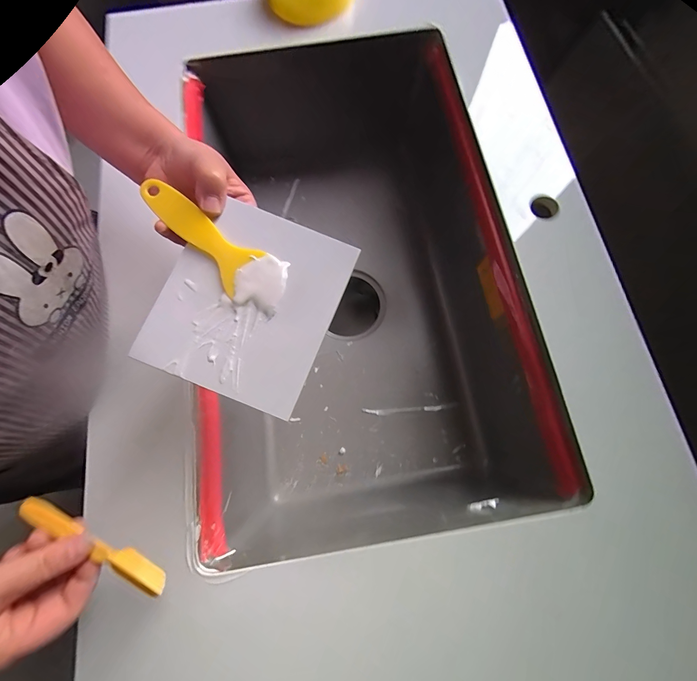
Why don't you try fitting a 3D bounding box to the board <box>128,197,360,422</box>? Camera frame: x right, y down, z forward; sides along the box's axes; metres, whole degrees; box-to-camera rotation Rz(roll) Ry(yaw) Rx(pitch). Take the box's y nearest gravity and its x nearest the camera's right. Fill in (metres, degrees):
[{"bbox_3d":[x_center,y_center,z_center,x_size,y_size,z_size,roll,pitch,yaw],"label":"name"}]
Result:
[{"bbox_3d":[-0.079,-0.032,0.254,0.129,0.007,0.149,22,79,1],"label":"board"}]

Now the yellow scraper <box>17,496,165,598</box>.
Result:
[{"bbox_3d":[-0.198,0.160,0.247,0.124,0.005,0.017,33,46,-2],"label":"yellow scraper"}]

